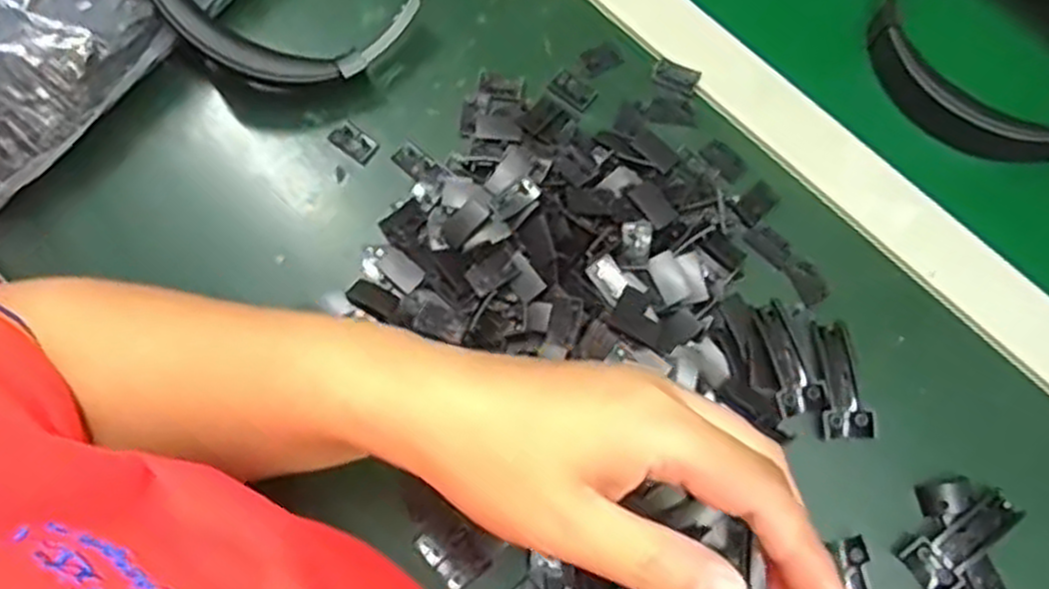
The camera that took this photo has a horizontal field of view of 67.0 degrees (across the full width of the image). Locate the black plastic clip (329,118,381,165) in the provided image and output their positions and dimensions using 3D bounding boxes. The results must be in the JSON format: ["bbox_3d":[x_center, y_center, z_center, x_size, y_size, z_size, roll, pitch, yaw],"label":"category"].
[{"bbox_3d":[-0.094,-0.085,0.440,0.027,0.004,0.017,34,75,9],"label":"black plastic clip"}]

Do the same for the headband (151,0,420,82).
[{"bbox_3d":[-0.139,-0.158,0.419,0.151,0.030,0.075,20,73,-15],"label":"headband"}]

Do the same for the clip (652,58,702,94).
[{"bbox_3d":[0.087,-0.126,0.453,0.025,0.004,0.018,24,74,6],"label":"clip"}]

